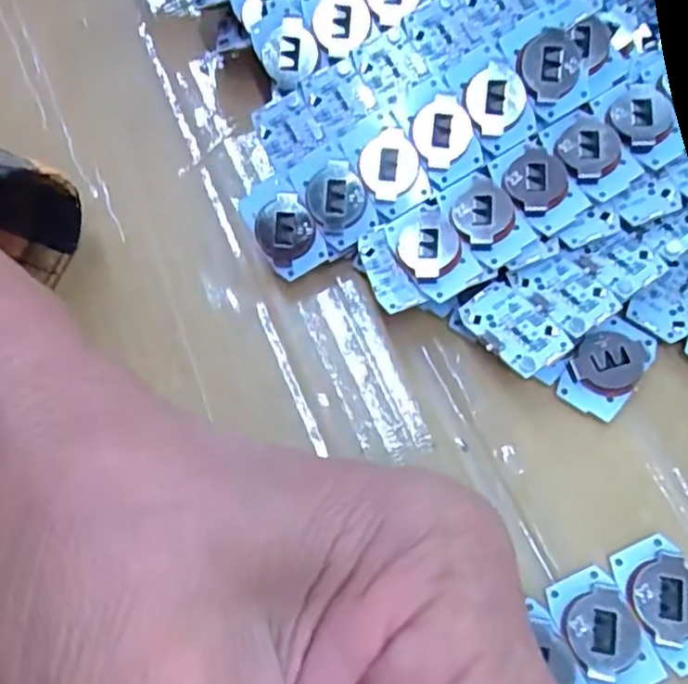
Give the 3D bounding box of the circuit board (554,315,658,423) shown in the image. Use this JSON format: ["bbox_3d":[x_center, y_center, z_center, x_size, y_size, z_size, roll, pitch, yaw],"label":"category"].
[{"bbox_3d":[0.074,0.007,0.196,0.018,0.009,0.029,36,77,21],"label":"circuit board"}]

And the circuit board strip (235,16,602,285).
[{"bbox_3d":[0.026,-0.058,0.208,0.116,0.007,0.028,-29,100,4],"label":"circuit board strip"}]

